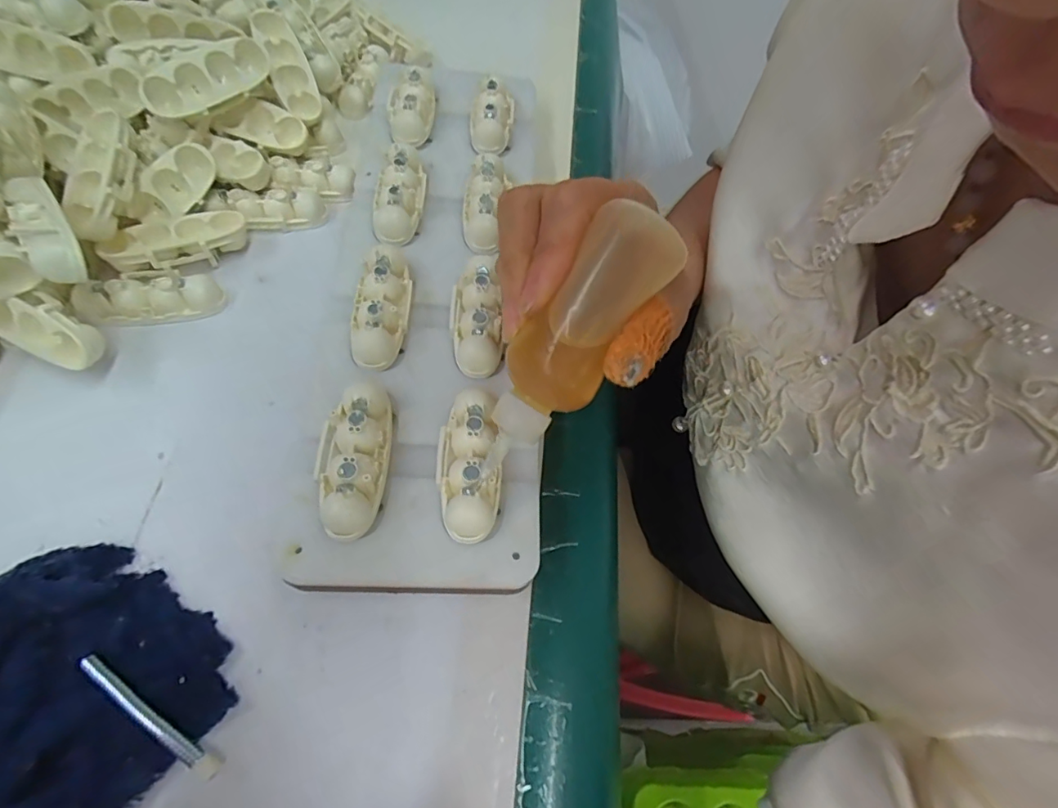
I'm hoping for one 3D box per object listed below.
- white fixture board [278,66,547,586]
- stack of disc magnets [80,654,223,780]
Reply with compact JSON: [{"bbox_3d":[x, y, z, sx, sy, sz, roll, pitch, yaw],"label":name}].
[{"bbox_3d":[-0.047,-0.068,0.257,0.099,0.029,0.297,3,62,-6],"label":"white fixture board"},{"bbox_3d":[-0.127,0.104,0.174,0.060,0.005,0.006,32,63,9],"label":"stack of disc magnets"}]

